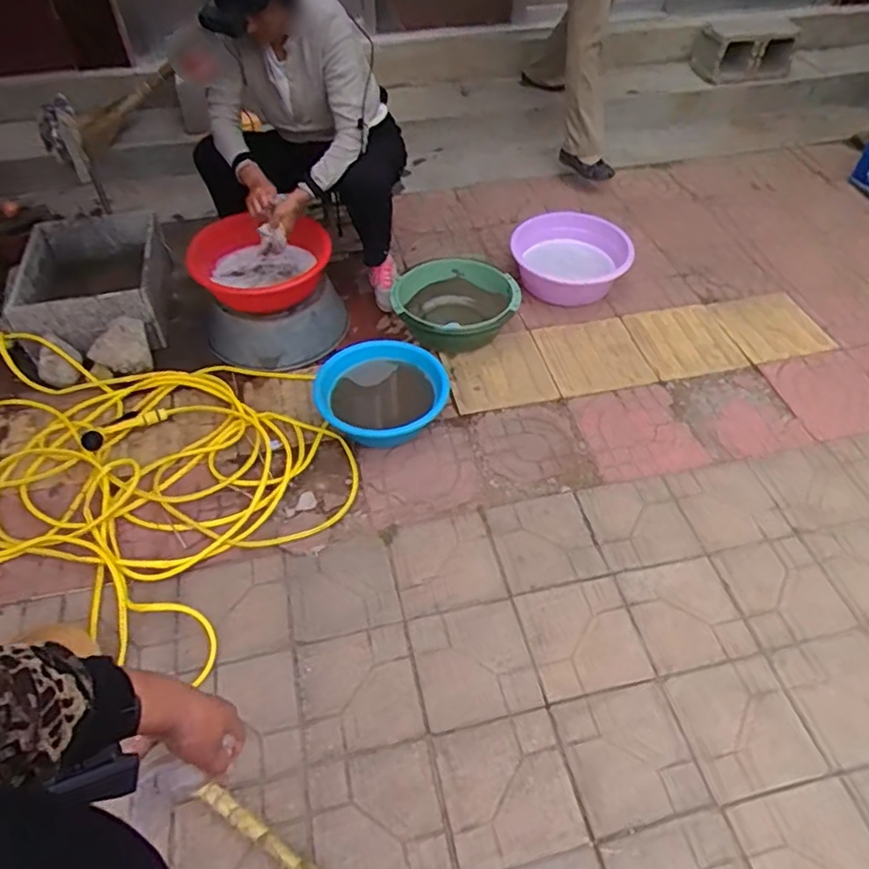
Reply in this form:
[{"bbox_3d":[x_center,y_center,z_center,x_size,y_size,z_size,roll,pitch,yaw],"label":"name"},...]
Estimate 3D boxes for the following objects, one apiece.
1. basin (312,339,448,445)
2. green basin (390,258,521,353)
[{"bbox_3d":[-0.142,-0.111,1.658,0.300,0.131,0.313,0,51,0],"label":"basin"},{"bbox_3d":[0.063,-0.372,1.878,0.342,0.150,0.342,0,51,0],"label":"green basin"}]

